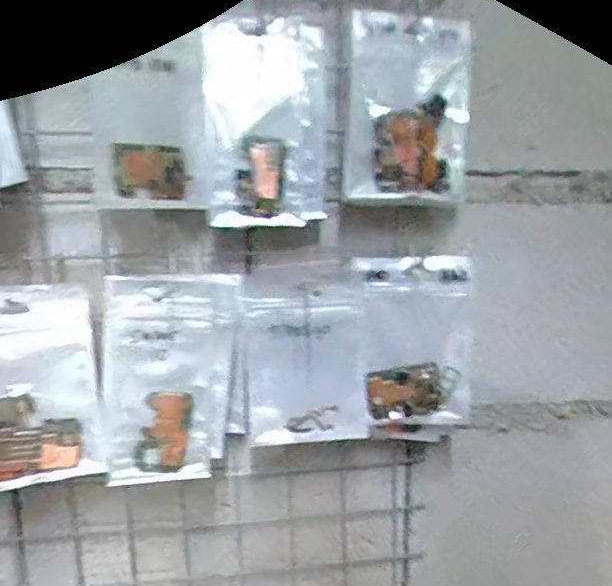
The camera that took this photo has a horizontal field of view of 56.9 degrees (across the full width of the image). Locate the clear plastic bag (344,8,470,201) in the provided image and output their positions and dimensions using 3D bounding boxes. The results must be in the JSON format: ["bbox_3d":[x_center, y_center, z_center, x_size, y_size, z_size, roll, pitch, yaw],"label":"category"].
[{"bbox_3d":[0.088,-0.158,0.483,0.105,0.145,0.028,-1,11,-5],"label":"clear plastic bag"}]

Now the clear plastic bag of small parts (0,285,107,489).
[{"bbox_3d":[-0.222,0.074,0.441,0.110,0.149,0.014,-3,11,-17],"label":"clear plastic bag of small parts"}]

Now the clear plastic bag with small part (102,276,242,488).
[{"bbox_3d":[-0.115,0.072,0.476,0.108,0.165,0.037,-7,12,-32],"label":"clear plastic bag with small part"}]

